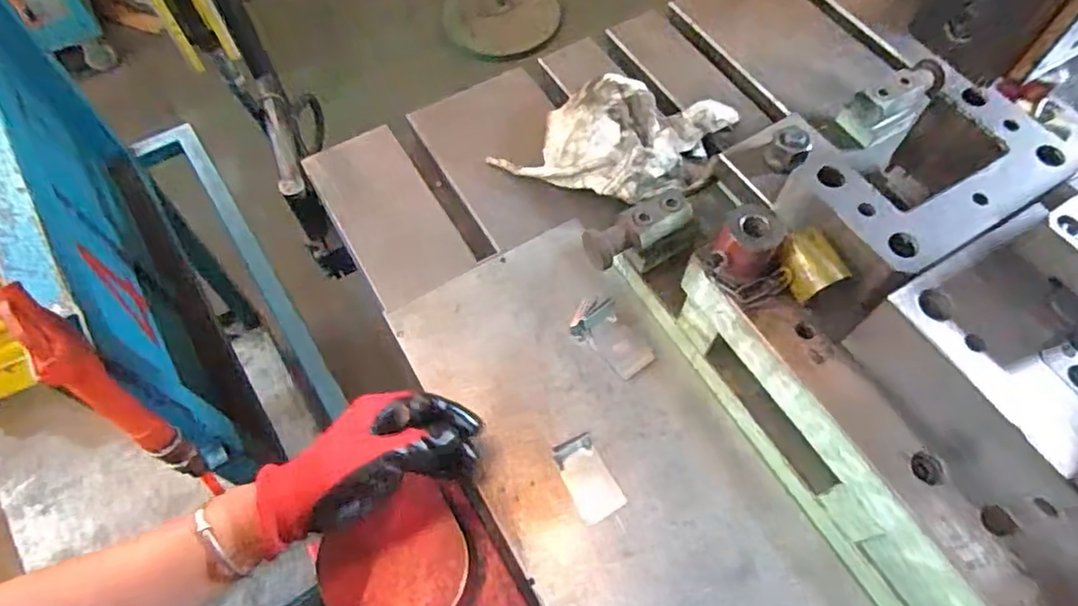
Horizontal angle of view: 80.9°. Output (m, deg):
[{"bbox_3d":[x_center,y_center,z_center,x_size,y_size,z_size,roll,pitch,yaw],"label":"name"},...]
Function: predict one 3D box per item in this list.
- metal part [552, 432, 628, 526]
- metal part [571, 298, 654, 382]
[{"bbox_3d":[0.042,0.144,0.522,0.039,0.027,0.065,-25,65,-14],"label":"metal part"},{"bbox_3d":[0.069,0.029,0.576,0.075,0.033,0.042,40,68,18],"label":"metal part"}]

